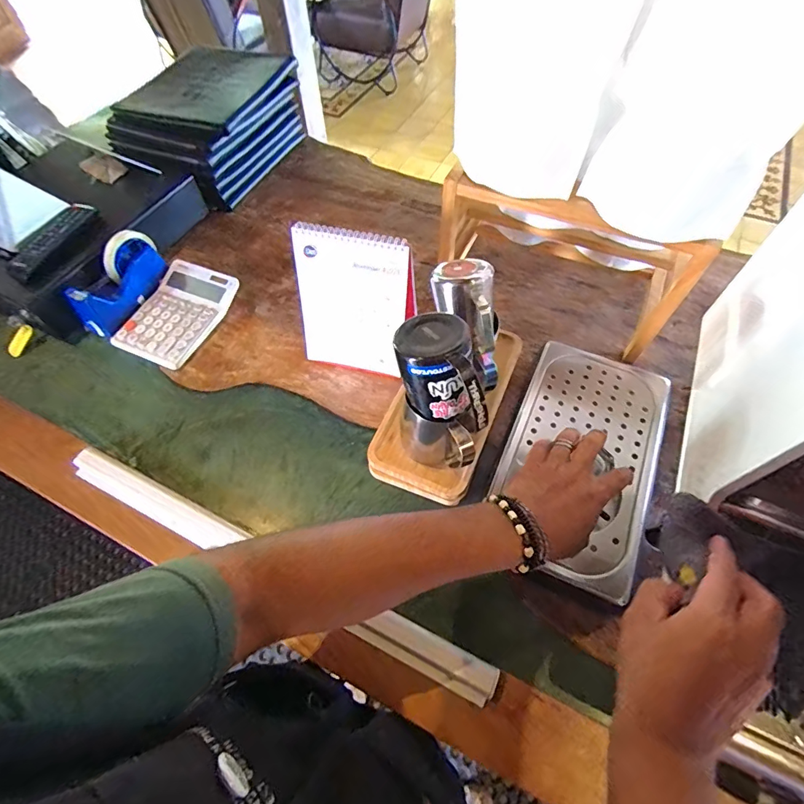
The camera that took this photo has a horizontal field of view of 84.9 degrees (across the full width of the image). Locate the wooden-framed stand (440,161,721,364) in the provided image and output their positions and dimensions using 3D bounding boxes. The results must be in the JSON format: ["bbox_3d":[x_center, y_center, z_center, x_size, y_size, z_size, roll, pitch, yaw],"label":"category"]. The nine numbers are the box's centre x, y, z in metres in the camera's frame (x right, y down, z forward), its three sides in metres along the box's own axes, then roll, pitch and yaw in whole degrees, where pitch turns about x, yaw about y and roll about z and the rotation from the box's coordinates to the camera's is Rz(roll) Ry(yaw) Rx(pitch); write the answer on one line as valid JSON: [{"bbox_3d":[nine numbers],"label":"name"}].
[{"bbox_3d":[0.237,-0.239,0.648,0.334,0.186,0.187,19,61,13],"label":"wooden-framed stand"}]

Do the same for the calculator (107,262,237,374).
[{"bbox_3d":[-0.379,-0.152,0.751,0.135,0.037,0.202,24,62,15],"label":"calculator"}]

